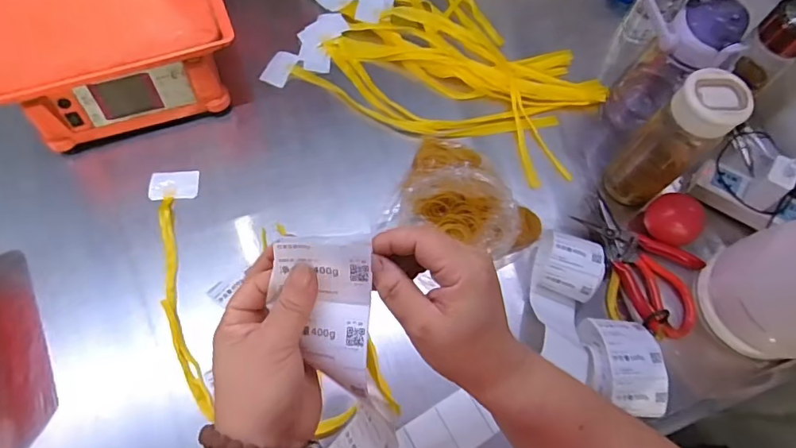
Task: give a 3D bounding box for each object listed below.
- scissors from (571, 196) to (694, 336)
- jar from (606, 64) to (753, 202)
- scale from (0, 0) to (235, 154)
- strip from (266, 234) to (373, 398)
[{"bbox_3d":[0.310,0.051,0.640,0.083,0.033,0.193,-21,69,-11],"label":"scissors"},{"bbox_3d":[0.329,-0.096,0.604,0.069,0.190,0.069,-39,74,-17],"label":"jar"},{"bbox_3d":[-0.377,-0.249,0.665,0.292,0.126,0.240,-19,69,-11],"label":"scale"},{"bbox_3d":[-0.049,0.056,0.317,0.061,0.018,0.097,2,97,0],"label":"strip"}]

